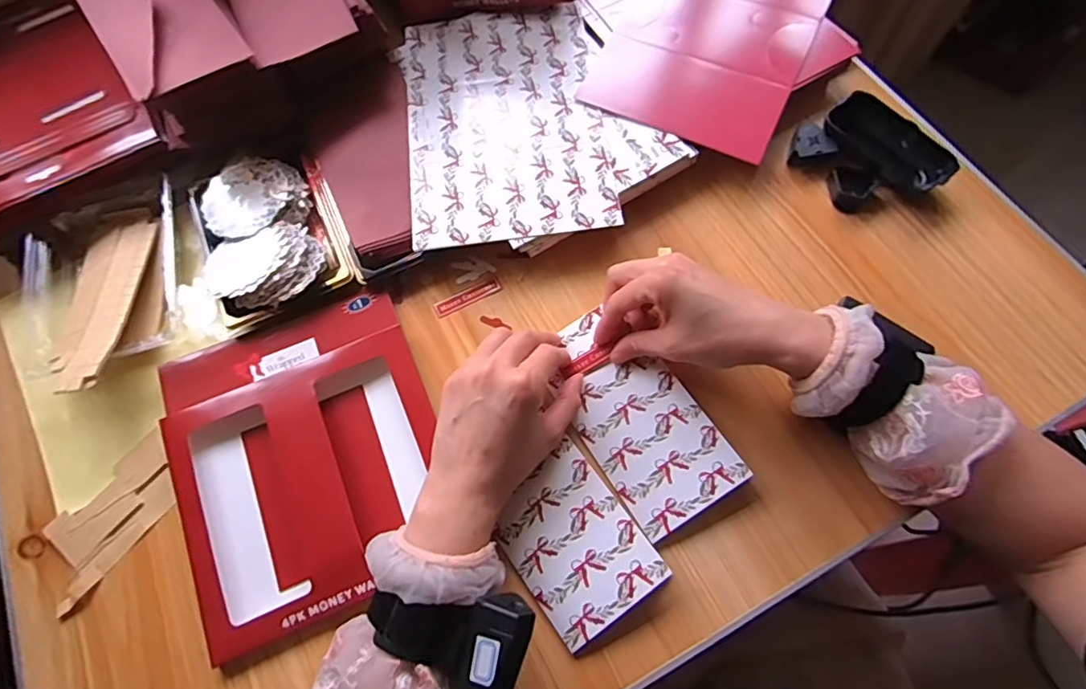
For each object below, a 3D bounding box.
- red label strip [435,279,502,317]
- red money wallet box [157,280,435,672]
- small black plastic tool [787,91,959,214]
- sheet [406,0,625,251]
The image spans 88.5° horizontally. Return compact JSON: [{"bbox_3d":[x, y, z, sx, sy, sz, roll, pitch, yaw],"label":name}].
[{"bbox_3d":[-0.065,-0.041,0.478,0.058,0.004,0.015,-25,73,-6],"label":"red label strip"},{"bbox_3d":[-0.181,0.079,0.422,0.193,0.014,0.231,-23,73,-5],"label":"red money wallet box"},{"bbox_3d":[0.283,-0.165,0.484,0.091,0.024,0.109,-34,74,-9],"label":"small black plastic tool"},{"bbox_3d":[-0.035,-0.208,0.507,0.170,0.004,0.256,-8,69,0],"label":"sheet"}]

